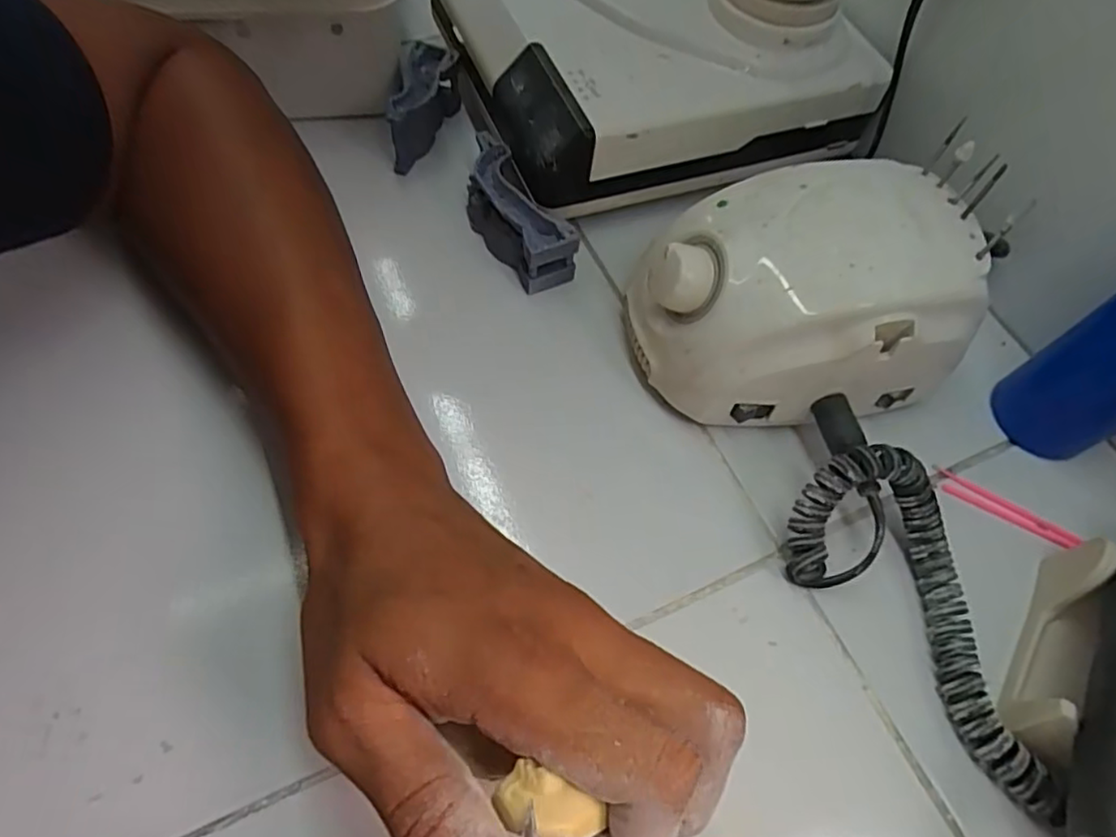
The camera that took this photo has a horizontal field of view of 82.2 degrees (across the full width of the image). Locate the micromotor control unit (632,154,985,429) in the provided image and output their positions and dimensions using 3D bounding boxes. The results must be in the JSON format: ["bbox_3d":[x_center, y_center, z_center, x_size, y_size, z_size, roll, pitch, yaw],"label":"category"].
[{"bbox_3d":[0.108,-0.050,0.295,0.136,0.087,0.102,-17,65,-14],"label":"micromotor control unit"}]

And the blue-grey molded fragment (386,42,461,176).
[{"bbox_3d":[-0.077,-0.178,0.366,0.031,0.039,0.064,5,61,-3],"label":"blue-grey molded fragment"}]

